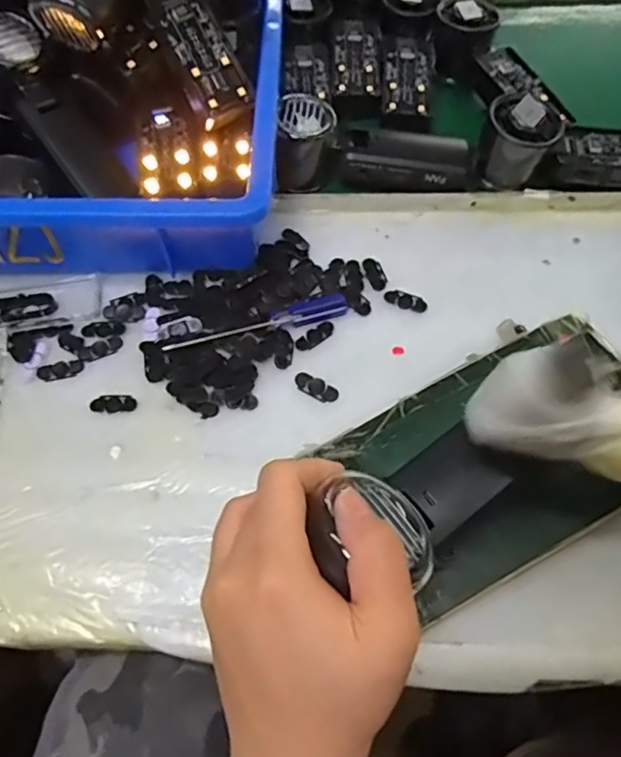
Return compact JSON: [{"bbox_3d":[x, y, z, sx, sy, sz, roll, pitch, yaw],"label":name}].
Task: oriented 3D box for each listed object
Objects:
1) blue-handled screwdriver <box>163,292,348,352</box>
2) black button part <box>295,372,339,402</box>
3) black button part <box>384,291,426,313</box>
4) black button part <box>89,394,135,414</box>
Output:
[{"bbox_3d":[-0.034,-0.035,0.386,0.123,0.010,0.016,-18,57,-8],"label":"blue-handled screwdriver"},{"bbox_3d":[0.004,0.005,0.364,0.030,0.004,0.013,26,62,20],"label":"black button part"},{"bbox_3d":[0.066,-0.054,0.397,0.029,0.004,0.012,20,60,16],"label":"black button part"},{"bbox_3d":[-0.125,0.015,0.366,0.029,0.004,0.013,-4,56,1],"label":"black button part"}]

